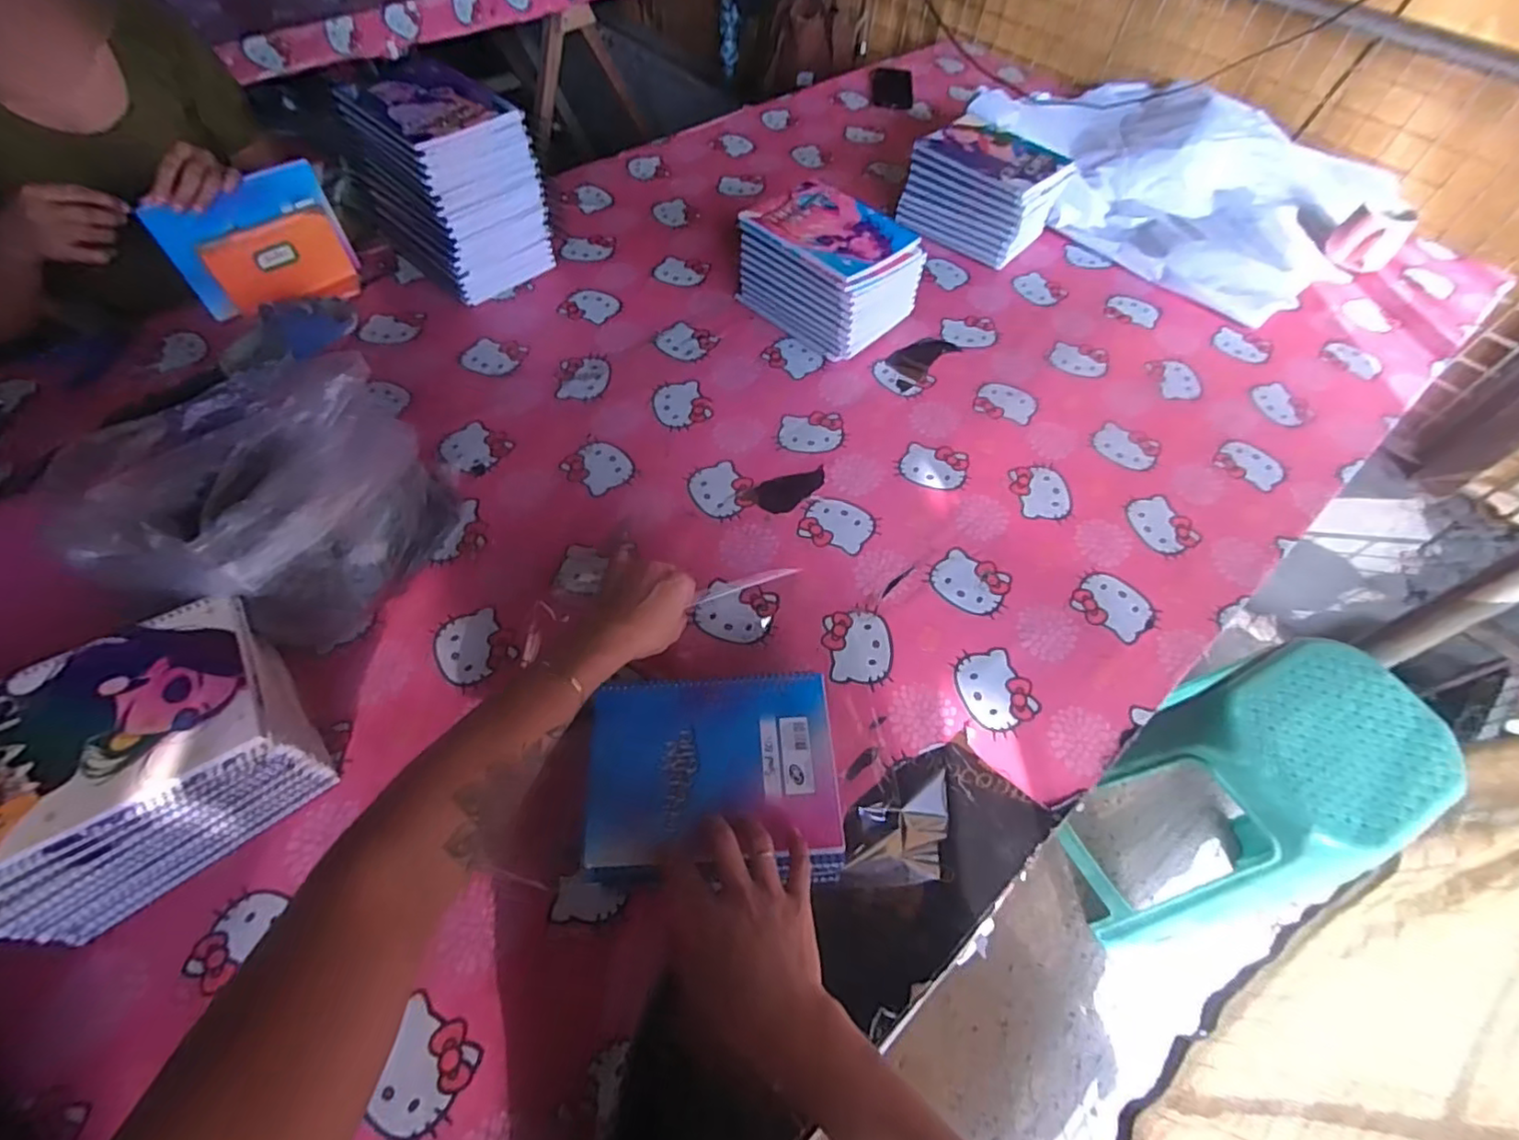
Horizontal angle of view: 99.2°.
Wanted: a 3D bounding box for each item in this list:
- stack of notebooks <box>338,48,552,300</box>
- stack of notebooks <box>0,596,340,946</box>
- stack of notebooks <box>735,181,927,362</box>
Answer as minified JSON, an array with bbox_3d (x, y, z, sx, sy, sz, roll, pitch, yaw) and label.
[{"bbox_3d":[-0.436,-0.546,0.920,0.217,0.214,0.177,37,63,20],"label":"stack of notebooks"},{"bbox_3d":[-0.469,0.150,0.506,0.194,0.132,0.159,-27,62,-18],"label":"stack of notebooks"},{"bbox_3d":[0.093,-0.418,0.910,0.213,0.125,0.157,40,64,21],"label":"stack of notebooks"}]

